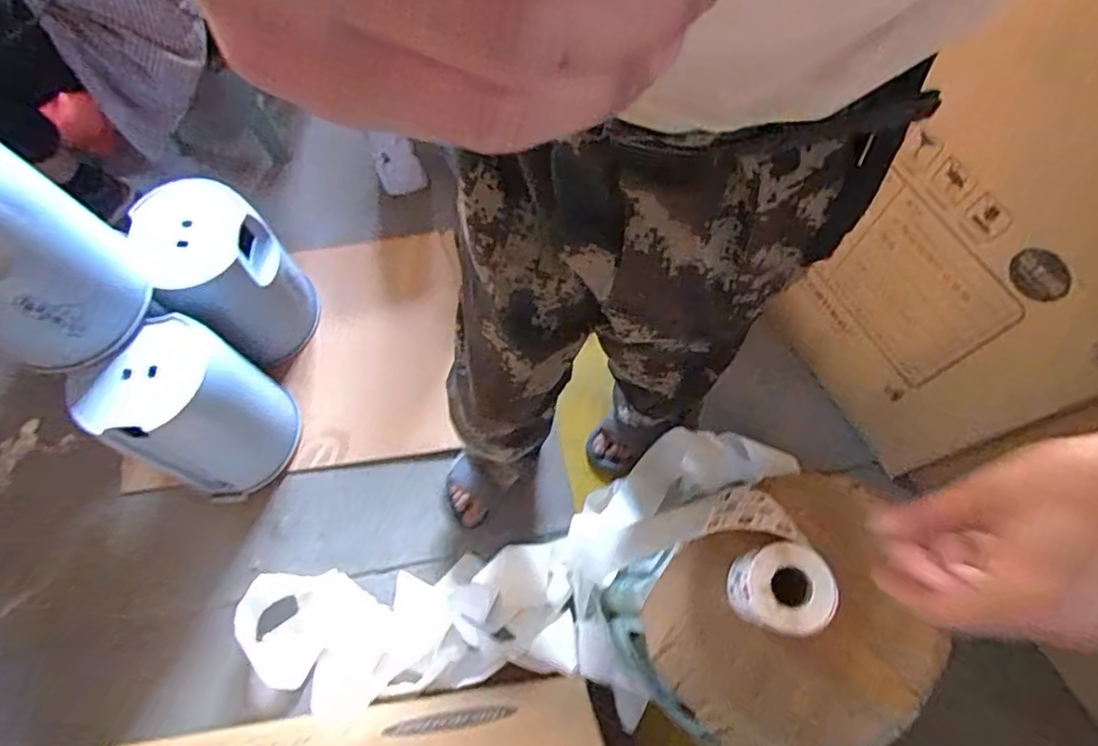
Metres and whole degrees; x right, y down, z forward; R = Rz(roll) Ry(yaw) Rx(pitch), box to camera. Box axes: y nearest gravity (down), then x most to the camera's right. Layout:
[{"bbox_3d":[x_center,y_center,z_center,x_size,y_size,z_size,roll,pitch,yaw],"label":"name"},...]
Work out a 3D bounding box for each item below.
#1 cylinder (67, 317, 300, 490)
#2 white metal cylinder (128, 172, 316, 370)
[{"bbox_3d":[-0.672,0.072,1.206,0.230,0.330,0.245,31,73,12],"label":"cylinder"},{"bbox_3d":[-0.657,-0.199,1.297,0.271,0.331,0.253,0,69,1],"label":"white metal cylinder"}]

